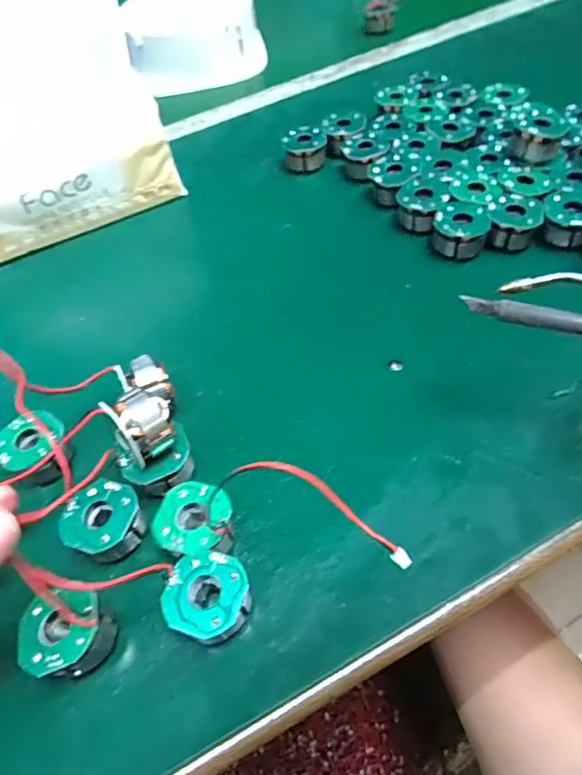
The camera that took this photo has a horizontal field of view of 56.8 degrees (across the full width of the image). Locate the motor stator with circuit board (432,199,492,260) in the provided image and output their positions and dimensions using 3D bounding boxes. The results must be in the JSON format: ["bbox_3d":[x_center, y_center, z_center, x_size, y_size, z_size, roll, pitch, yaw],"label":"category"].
[{"bbox_3d":[0.101,-0.094,0.323,0.031,0.020,0.033,9,56,14],"label":"motor stator with circuit board"}]

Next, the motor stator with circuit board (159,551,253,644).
[{"bbox_3d":[-0.031,0.083,0.209,0.031,0.021,0.031,-4,54,5],"label":"motor stator with circuit board"}]

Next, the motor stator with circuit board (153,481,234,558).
[{"bbox_3d":[-0.040,0.058,0.228,0.031,0.022,0.032,-4,54,5],"label":"motor stator with circuit board"}]

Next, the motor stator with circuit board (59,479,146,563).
[{"bbox_3d":[-0.080,0.058,0.232,0.029,0.017,0.031,-4,54,5],"label":"motor stator with circuit board"}]

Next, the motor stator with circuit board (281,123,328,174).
[{"bbox_3d":[0.010,-0.174,0.394,0.031,0.023,0.026,-5,54,4],"label":"motor stator with circuit board"}]

